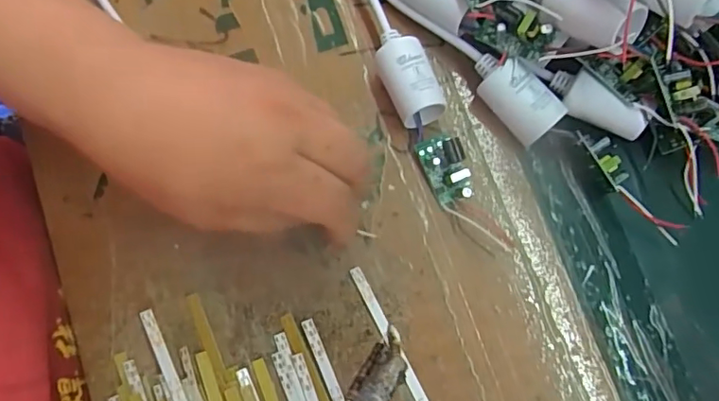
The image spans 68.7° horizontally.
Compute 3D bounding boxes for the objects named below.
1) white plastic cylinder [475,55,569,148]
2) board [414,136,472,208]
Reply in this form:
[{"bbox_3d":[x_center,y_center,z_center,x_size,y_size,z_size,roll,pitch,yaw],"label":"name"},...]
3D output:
[{"bbox_3d":[0.083,-0.056,0.288,0.025,0.030,0.051,-42,83,-7],"label":"white plastic cylinder"},{"bbox_3d":[0.048,-0.017,0.289,0.022,0.014,0.037,-20,80,-4],"label":"board"}]

